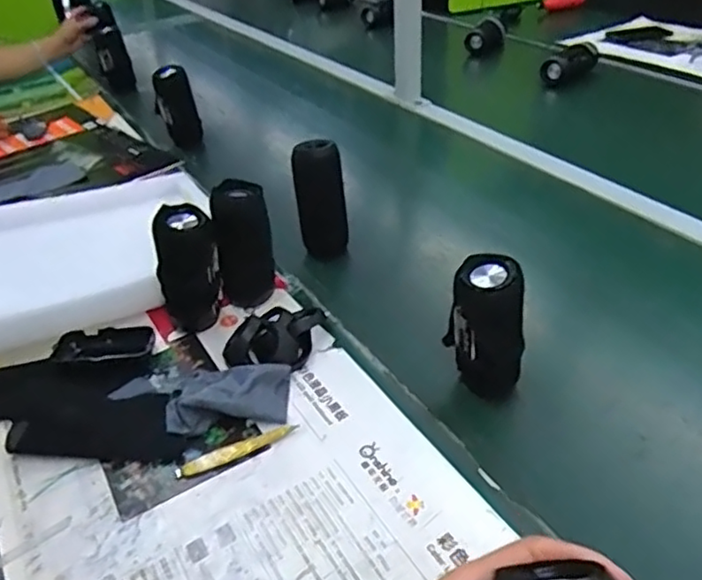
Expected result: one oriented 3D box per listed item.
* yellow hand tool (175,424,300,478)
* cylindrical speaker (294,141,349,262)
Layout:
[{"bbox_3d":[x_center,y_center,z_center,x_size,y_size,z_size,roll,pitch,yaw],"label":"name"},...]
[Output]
[{"bbox_3d":[-0.107,0.152,0.594,0.118,0.007,0.018,-19,39,-18],"label":"yellow hand tool"},{"bbox_3d":[-0.041,-0.126,0.861,0.063,0.156,0.056,-5,37,-1],"label":"cylindrical speaker"}]

